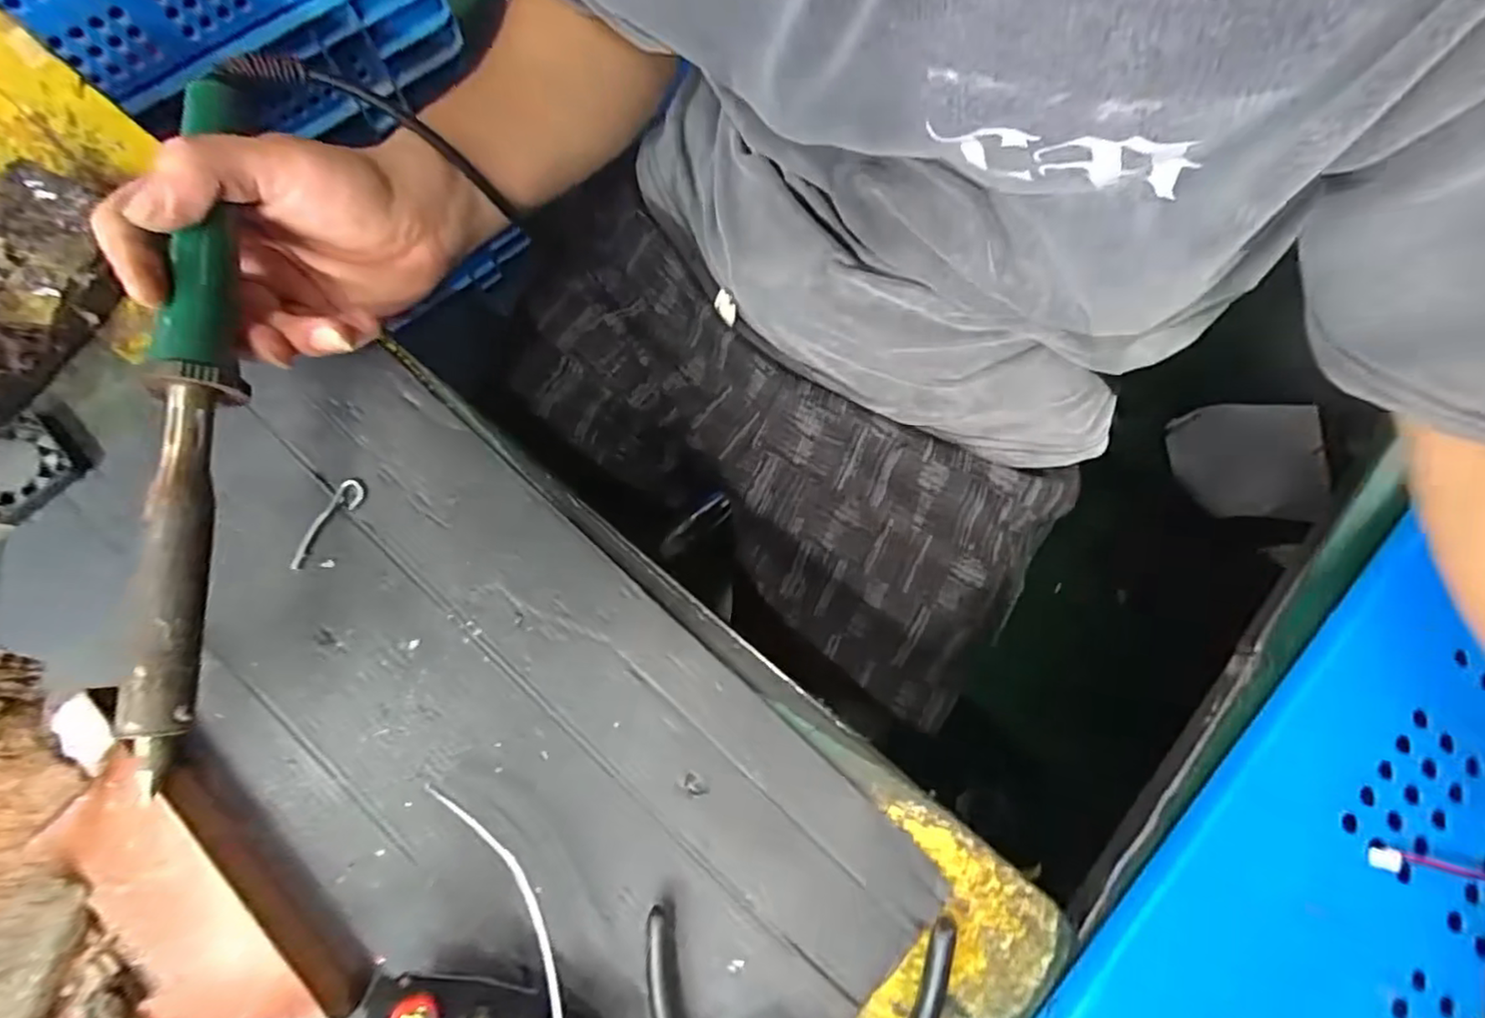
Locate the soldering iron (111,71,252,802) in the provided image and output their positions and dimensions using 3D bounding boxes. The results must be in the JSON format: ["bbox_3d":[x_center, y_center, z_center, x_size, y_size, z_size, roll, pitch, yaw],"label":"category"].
[{"bbox_3d":[-0.199,-0.040,0.239,0.020,0.019,0.259,-3,79,-1],"label":"soldering iron"}]

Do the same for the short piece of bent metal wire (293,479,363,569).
[{"bbox_3d":[-0.192,0.007,0.303,0.012,0.004,0.046,33,80,6],"label":"short piece of bent metal wire"}]

